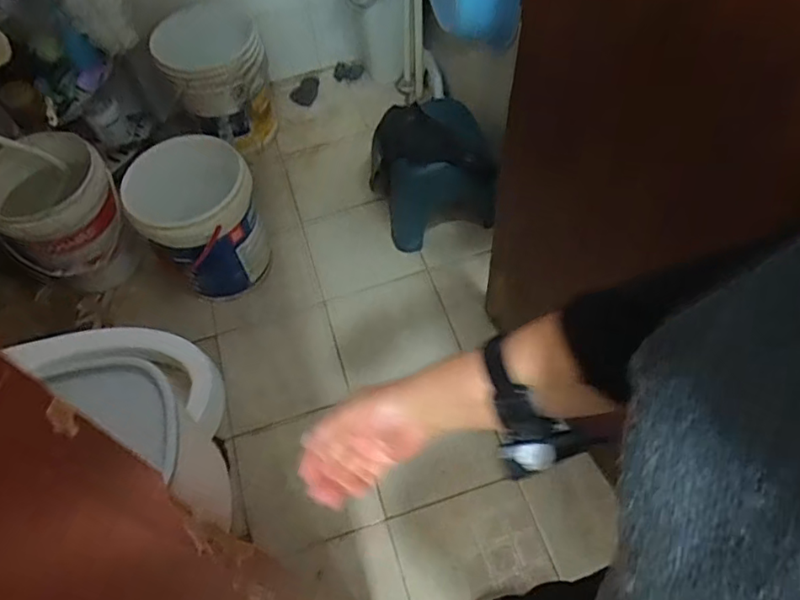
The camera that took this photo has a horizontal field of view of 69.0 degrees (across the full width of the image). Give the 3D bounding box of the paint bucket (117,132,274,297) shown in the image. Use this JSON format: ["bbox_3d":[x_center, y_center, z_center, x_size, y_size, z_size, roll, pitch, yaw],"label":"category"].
[{"bbox_3d":[-0.519,-0.214,1.537,0.289,0.318,0.282,-4,54,5],"label":"paint bucket"}]

